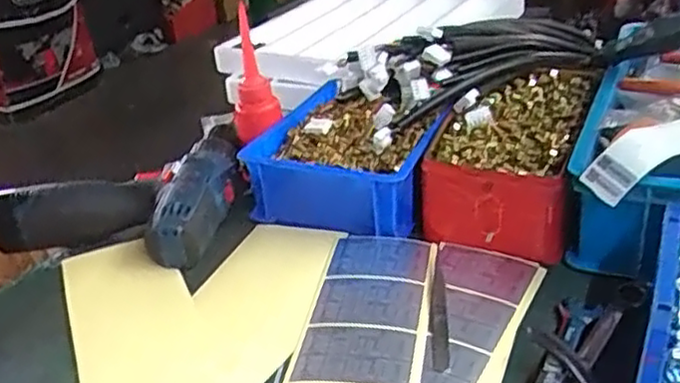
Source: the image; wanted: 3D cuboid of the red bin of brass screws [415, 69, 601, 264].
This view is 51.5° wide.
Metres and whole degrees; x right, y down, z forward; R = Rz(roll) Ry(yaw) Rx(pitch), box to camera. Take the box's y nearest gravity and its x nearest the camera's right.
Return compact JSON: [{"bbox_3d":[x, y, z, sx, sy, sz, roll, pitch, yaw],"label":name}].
[{"bbox_3d":[0.155,-0.039,0.624,0.113,0.071,0.236,7,31,22],"label":"red bin of brass screws"}]

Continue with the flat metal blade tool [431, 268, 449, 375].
[{"bbox_3d":[0.068,0.085,0.481,0.011,0.005,0.107,-1,29,9],"label":"flat metal blade tool"}]

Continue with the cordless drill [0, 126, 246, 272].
[{"bbox_3d":[-0.187,-0.004,0.629,0.194,0.050,0.162,0,29,11],"label":"cordless drill"}]

